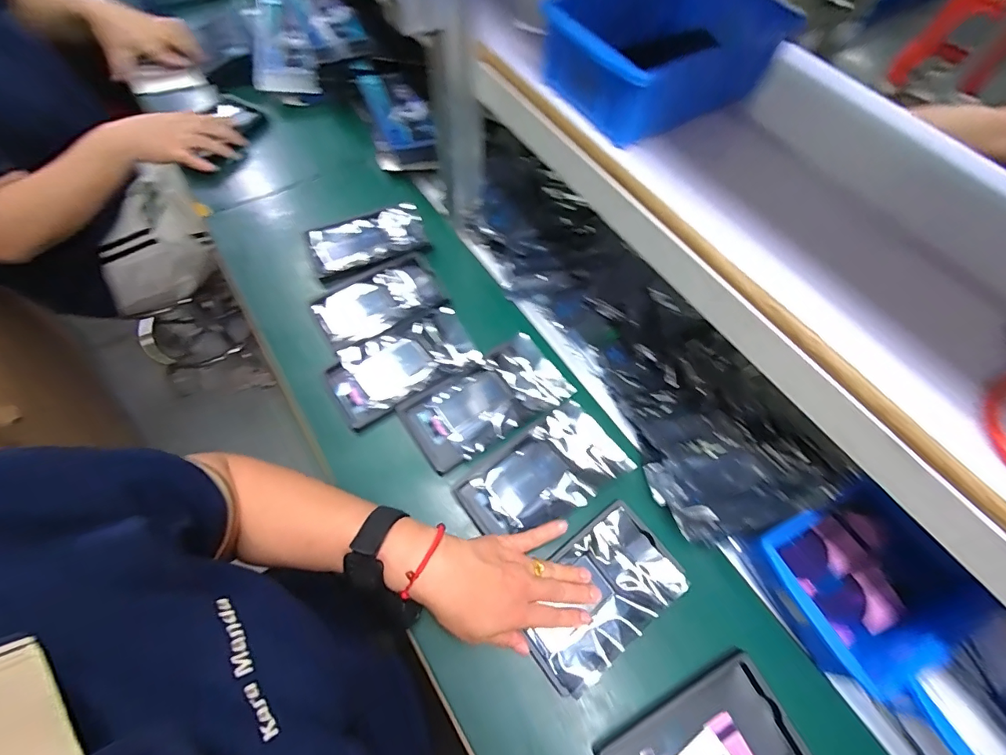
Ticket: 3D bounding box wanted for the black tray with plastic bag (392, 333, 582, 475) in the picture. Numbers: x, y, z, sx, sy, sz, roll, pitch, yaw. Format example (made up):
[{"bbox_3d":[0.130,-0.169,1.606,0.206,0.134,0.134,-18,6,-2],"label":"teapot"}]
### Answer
[{"bbox_3d":[-0.020,0.025,0.495,0.175,0.018,0.096,-29,68,-16],"label":"black tray with plastic bag"}]

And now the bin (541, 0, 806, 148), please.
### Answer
[{"bbox_3d":[0.138,-0.287,0.387,0.177,0.066,0.132,-29,68,-17],"label":"bin"}]

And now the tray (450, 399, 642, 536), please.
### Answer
[{"bbox_3d":[0.041,0.103,0.462,0.167,0.023,0.096,-30,68,-17],"label":"tray"}]

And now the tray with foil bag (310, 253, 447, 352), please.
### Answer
[{"bbox_3d":[-0.155,-0.097,0.557,0.155,0.020,0.093,-27,67,-16],"label":"tray with foil bag"}]

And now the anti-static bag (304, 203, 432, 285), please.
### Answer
[{"bbox_3d":[-0.185,-0.188,0.601,0.153,0.015,0.097,-20,66,-13],"label":"anti-static bag"}]

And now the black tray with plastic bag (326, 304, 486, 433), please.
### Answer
[{"bbox_3d":[-0.117,-0.018,0.517,0.169,0.014,0.094,-28,68,-16],"label":"black tray with plastic bag"}]

